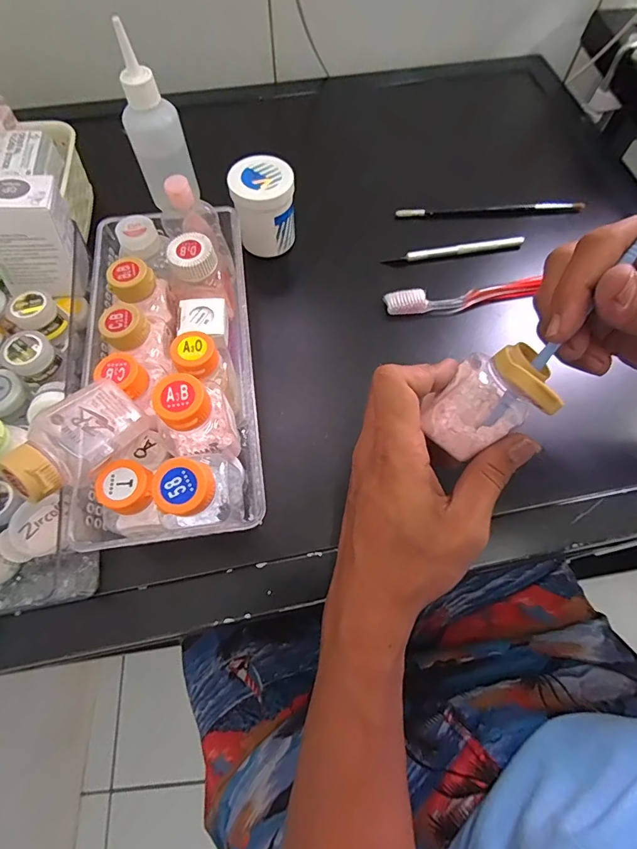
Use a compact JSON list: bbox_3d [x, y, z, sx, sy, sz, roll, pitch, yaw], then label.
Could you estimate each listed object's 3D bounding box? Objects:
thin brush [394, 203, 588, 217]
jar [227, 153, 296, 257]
[{"bbox_3d":[0.179,-0.221,0.443,0.193,0.014,0.010,-3,65,-2],"label":"thin brush"},{"bbox_3d":[-0.049,-0.197,0.391,0.056,0.065,0.056,0,65,0],"label":"jar"}]

